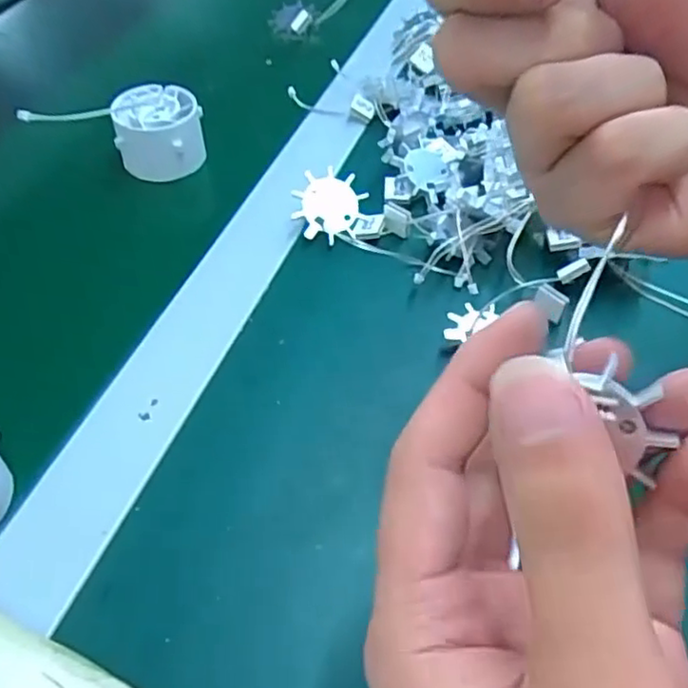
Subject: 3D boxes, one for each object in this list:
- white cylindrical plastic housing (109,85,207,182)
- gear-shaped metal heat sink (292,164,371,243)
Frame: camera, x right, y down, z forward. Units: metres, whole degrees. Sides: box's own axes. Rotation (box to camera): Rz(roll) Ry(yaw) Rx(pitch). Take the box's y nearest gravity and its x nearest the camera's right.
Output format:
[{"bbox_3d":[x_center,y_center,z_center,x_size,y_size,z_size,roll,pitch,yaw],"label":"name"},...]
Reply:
[{"bbox_3d":[-0.110,-0.127,0.397,0.049,0.037,0.041,-4,51,-6],"label":"white cylindrical plastic housing"},{"bbox_3d":[-0.008,-0.074,0.351,0.035,0.004,0.038,17,87,-10],"label":"gear-shaped metal heat sink"}]

